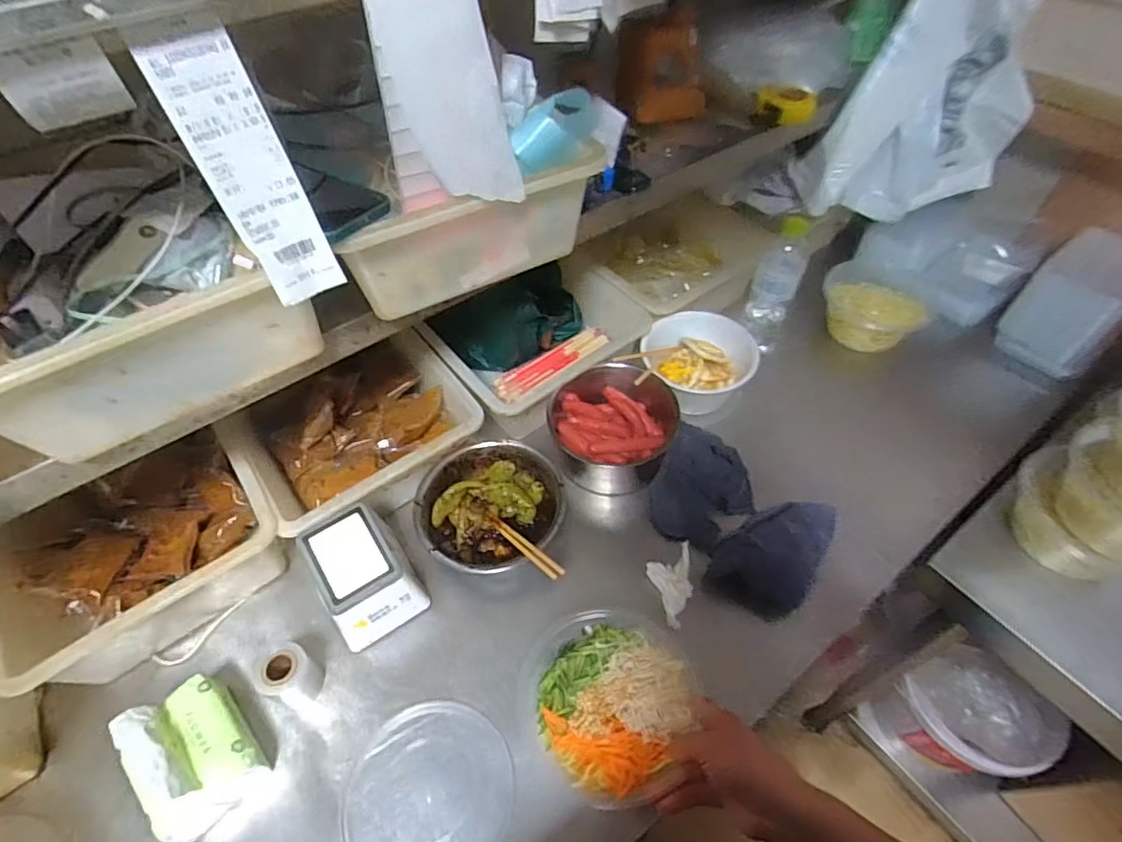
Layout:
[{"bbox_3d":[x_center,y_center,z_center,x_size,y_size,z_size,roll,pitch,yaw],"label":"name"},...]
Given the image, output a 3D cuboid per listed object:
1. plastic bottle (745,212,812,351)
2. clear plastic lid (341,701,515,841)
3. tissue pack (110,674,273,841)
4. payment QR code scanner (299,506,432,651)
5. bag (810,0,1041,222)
[{"bbox_3d":[0.320,-0.193,0.834,0.065,0.228,0.064,19,55,16],"label":"plastic bottle"},{"bbox_3d":[-0.131,0.369,0.557,0.163,0.011,0.143,4,52,5],"label":"clear plastic lid"},{"bbox_3d":[-0.359,0.322,0.538,0.120,0.100,0.094,37,62,26],"label":"tissue pack"},{"bbox_3d":[-0.226,0.177,0.639,0.106,0.100,0.117,-28,56,-19],"label":"payment QR code scanner"},{"bbox_3d":[0.560,-0.486,0.802,0.287,0.364,0.071,4,43,0],"label":"bag"}]

